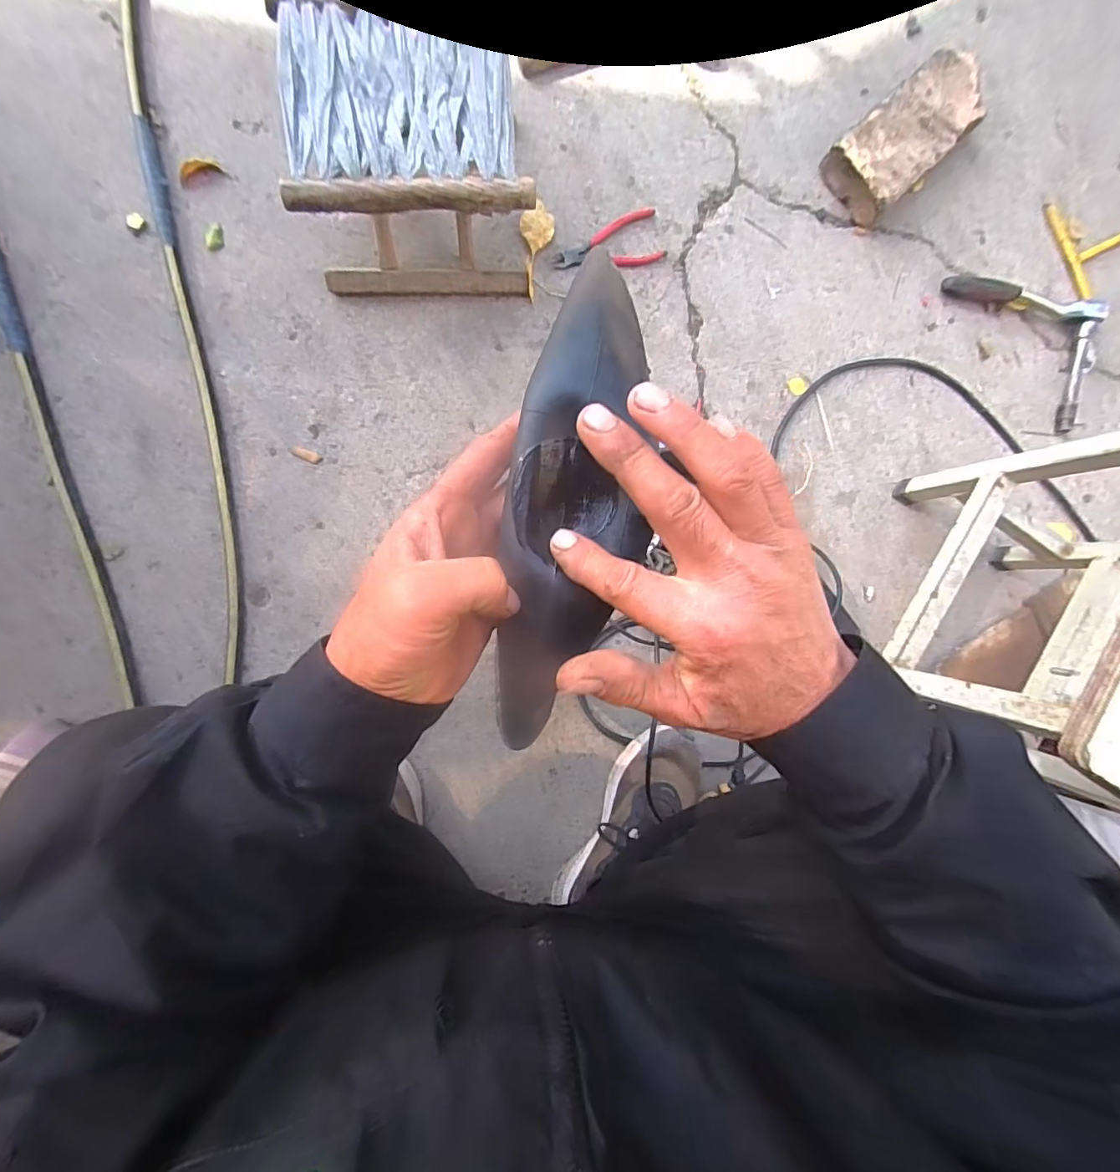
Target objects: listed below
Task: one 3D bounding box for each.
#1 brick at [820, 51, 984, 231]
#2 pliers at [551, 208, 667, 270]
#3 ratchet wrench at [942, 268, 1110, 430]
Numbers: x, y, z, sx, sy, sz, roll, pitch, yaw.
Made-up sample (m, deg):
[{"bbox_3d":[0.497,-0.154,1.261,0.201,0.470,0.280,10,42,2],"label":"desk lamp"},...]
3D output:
[{"bbox_3d":[0.450,-0.583,0.668,0.215,0.053,0.107,-43,98,-3],"label":"brick"},{"bbox_3d":[0.060,-0.427,0.649,0.139,0.013,0.065,-19,92,-6],"label":"pliers"},{"bbox_3d":[0.659,-0.353,0.701,0.136,0.039,0.275,-43,94,-5],"label":"ratchet wrench"}]

